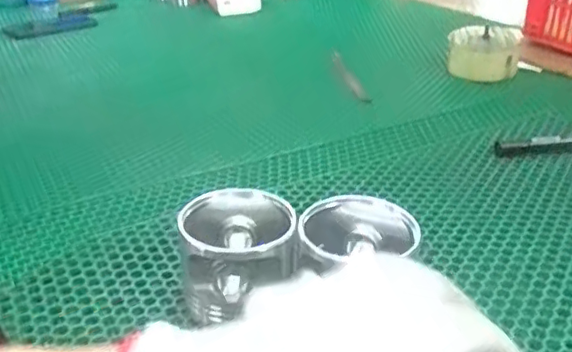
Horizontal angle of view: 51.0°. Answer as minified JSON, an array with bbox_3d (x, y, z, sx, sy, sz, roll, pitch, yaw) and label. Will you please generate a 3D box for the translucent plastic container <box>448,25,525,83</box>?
[{"bbox_3d":[0.282,-0.176,0.855,0.097,0.064,0.097,9,29,16],"label":"translucent plastic container"}]

